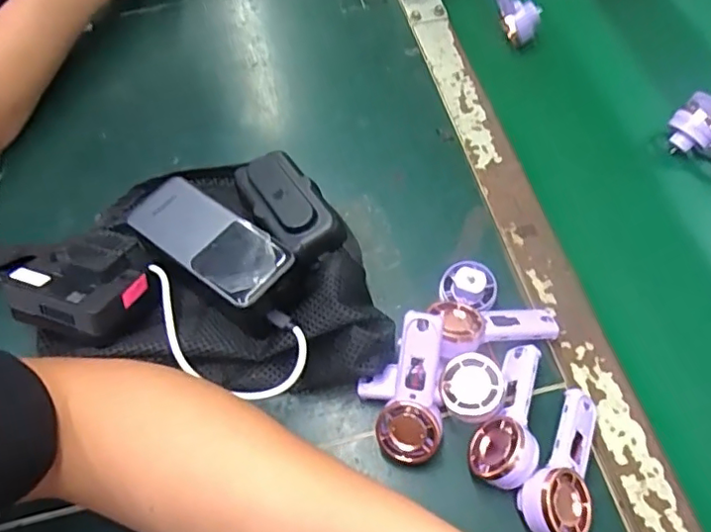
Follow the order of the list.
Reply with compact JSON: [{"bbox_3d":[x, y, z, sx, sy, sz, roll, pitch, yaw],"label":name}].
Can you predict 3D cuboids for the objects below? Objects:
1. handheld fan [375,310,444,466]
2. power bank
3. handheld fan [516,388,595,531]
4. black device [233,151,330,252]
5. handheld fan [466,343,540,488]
[{"bbox_3d":[0.037,0.074,0.367,0.038,0.022,0.093,7,97,7],"label":"handheld fan"},{"bbox_3d":[-0.104,-0.020,0.405,0.123,0.023,0.051,35,68,21],"label":"power bank"},{"bbox_3d":[0.129,0.120,0.357,0.041,0.033,0.093,20,63,14],"label":"handheld fan"},{"bbox_3d":[-0.056,-0.053,0.439,0.046,0.022,0.097,-25,62,-11],"label":"black device"},{"bbox_3d":[0.103,0.095,0.371,0.038,0.036,0.092,22,64,15],"label":"handheld fan"}]

